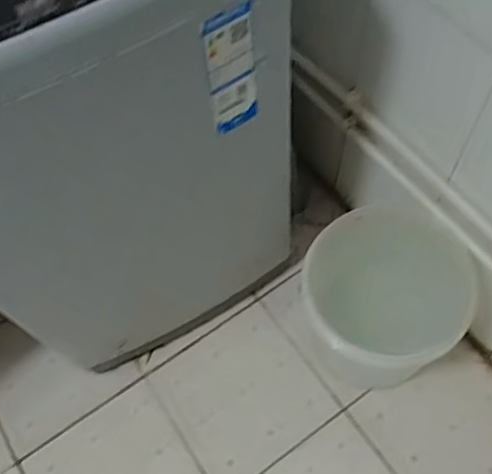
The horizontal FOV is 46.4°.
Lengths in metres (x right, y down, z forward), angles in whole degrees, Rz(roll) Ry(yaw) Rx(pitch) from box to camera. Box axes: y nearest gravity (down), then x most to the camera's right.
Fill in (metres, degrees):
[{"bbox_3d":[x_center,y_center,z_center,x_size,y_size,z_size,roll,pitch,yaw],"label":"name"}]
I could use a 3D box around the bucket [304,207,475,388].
[{"bbox_3d":[0.257,0.127,1.096,0.288,0.278,0.261,30,67,19],"label":"bucket"}]

